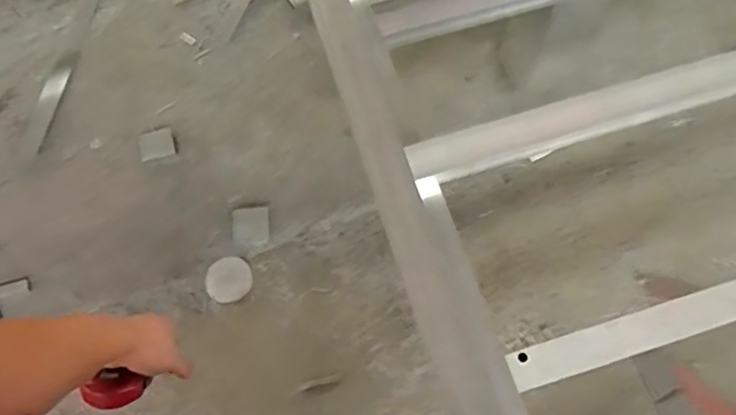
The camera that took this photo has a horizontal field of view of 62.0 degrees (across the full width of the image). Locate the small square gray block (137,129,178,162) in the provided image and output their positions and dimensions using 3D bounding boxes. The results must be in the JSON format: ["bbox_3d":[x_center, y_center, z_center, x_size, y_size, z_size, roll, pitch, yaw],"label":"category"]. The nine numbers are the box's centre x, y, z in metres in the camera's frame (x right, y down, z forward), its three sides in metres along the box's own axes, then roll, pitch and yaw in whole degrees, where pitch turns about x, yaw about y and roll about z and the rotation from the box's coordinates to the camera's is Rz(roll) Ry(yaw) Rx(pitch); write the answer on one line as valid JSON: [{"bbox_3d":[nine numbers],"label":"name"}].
[{"bbox_3d":[-0.552,-0.165,1.601,0.091,0.010,0.077,-17,80,-6],"label":"small square gray block"}]

